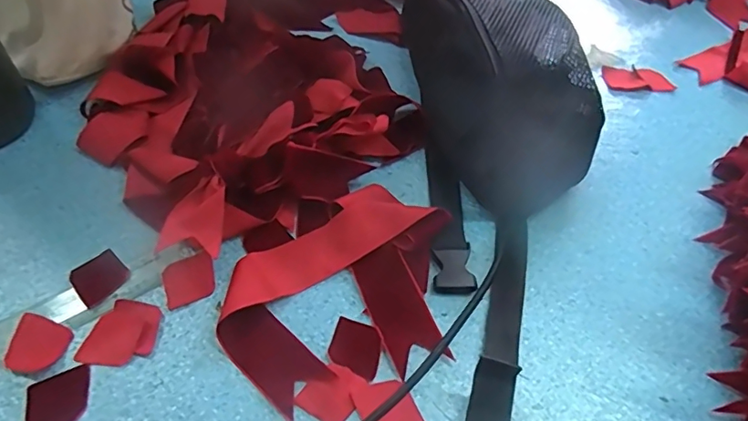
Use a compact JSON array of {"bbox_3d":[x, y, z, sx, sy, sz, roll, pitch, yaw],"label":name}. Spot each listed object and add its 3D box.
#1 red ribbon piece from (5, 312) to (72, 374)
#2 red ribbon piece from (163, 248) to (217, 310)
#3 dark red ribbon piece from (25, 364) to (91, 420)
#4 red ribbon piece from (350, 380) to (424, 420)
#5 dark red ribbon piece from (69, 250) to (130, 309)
[{"bbox_3d":[-0.211,0.085,0.329,0.035,0.004,0.035,11,54,4],"label":"red ribbon piece"},{"bbox_3d":[-0.127,0.047,0.361,0.034,0.004,0.034,-18,68,-15],"label":"red ribbon piece"},{"bbox_3d":[-0.188,0.112,0.310,0.035,0.004,0.036,-14,56,-14],"label":"dark red ribbon piece"},{"bbox_3d":[0.008,0.120,0.317,0.033,0.005,0.037,-20,58,-18],"label":"red ribbon piece"},{"bbox_3d":[-0.191,0.046,0.364,0.034,0.004,0.034,38,60,21],"label":"dark red ribbon piece"}]

